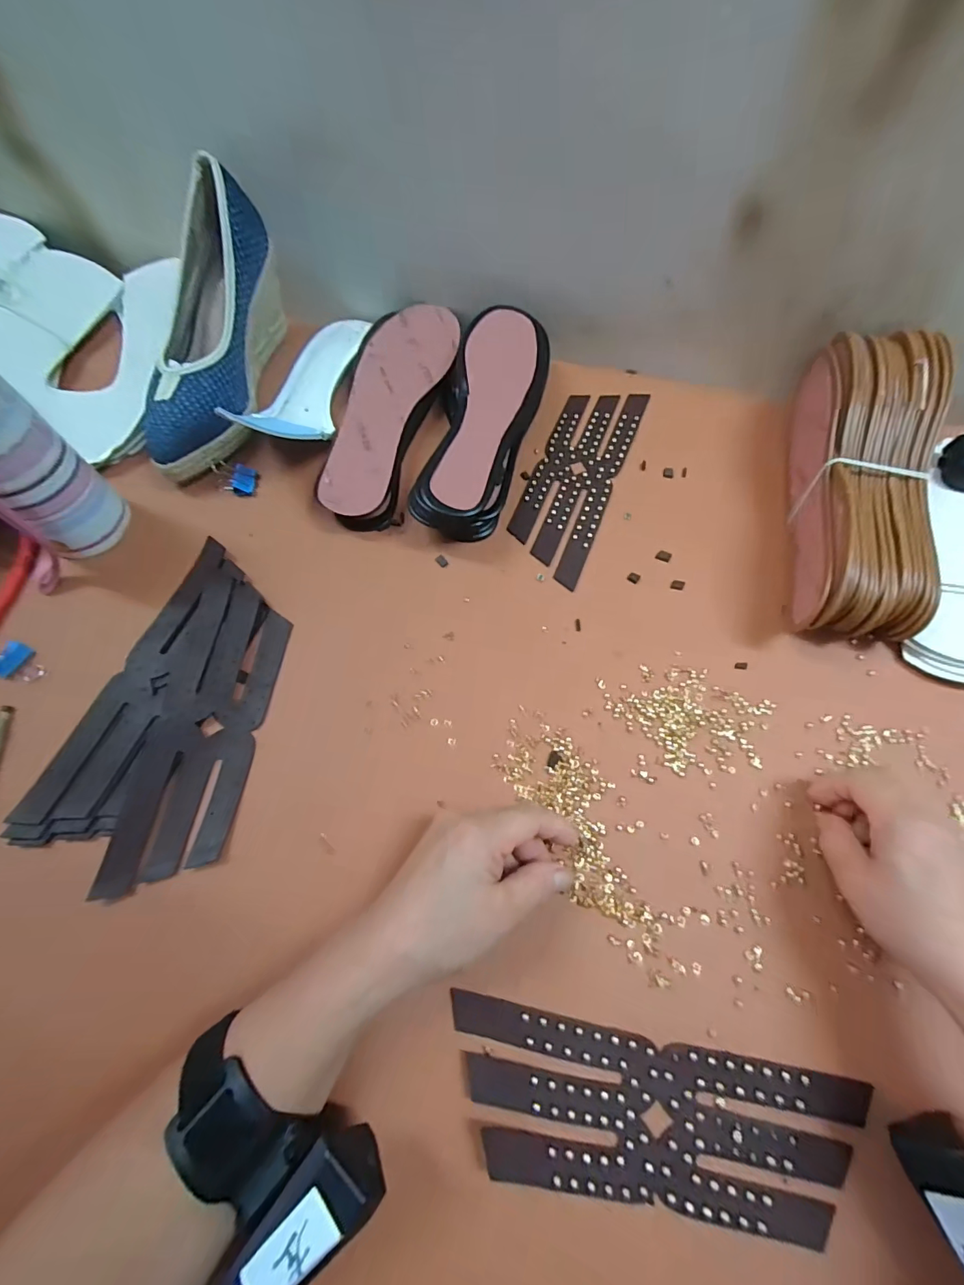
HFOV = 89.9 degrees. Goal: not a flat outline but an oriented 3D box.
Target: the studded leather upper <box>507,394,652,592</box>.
[{"bbox_3d":[0.084,-0.149,0.425,0.068,0.004,0.211,21,68,9],"label":"studded leather upper"}]

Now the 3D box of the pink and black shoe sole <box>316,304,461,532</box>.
[{"bbox_3d":[-0.083,-0.210,0.435,0.081,0.034,0.238,13,67,6],"label":"pink and black shoe sole"}]

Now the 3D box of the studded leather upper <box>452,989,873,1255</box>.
[{"bbox_3d":[0.088,0.249,0.253,0.211,0.009,0.068,11,65,3],"label":"studded leather upper"}]

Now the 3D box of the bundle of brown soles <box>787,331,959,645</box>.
[{"bbox_3d":[0.287,-0.117,0.368,0.081,0.084,0.241,13,67,6],"label":"bundle of brown soles"}]

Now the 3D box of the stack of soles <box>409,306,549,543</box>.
[{"bbox_3d":[0.001,-0.183,0.409,0.082,0.054,0.220,11,67,5],"label":"stack of soles"}]

